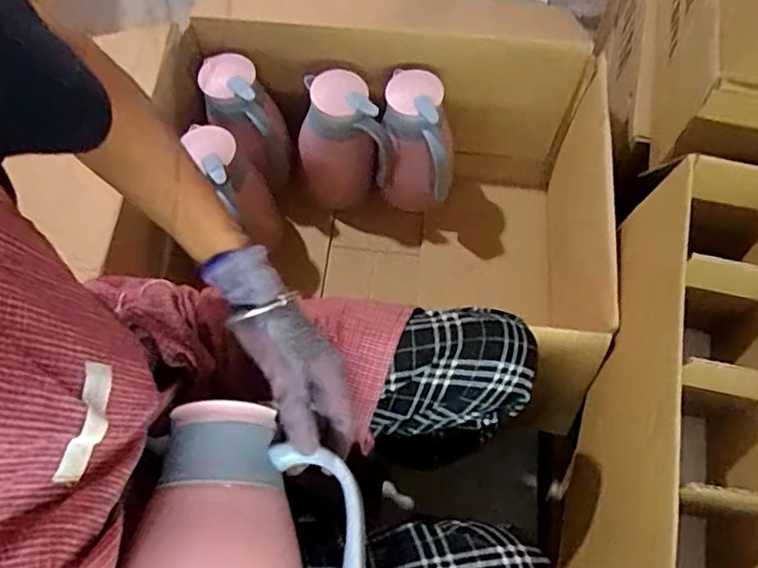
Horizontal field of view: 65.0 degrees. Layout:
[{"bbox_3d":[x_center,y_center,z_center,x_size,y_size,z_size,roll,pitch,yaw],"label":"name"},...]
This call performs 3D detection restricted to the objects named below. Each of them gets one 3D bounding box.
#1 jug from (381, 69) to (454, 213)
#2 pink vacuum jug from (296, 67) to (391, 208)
[{"bbox_3d":[0.067,-0.220,1.001,0.118,0.246,0.111,10,66,5],"label":"jug"},{"bbox_3d":[-0.057,-0.228,0.988,0.146,0.234,0.107,-4,66,-1],"label":"pink vacuum jug"}]

